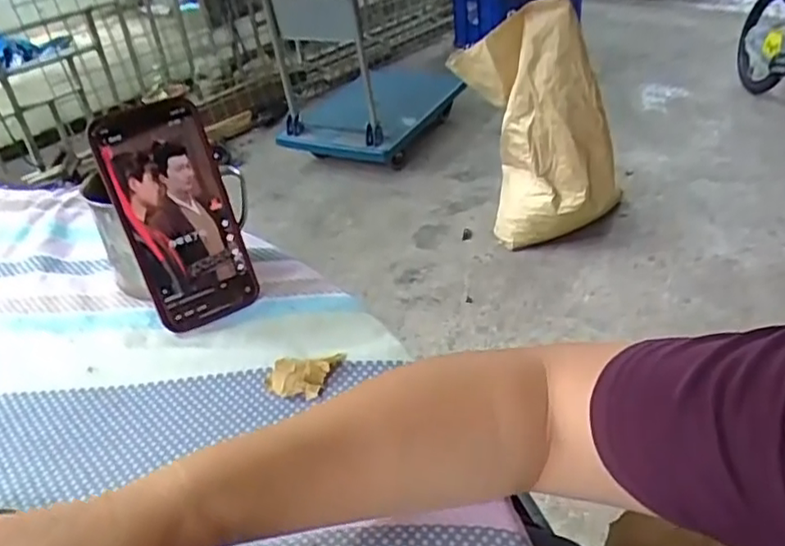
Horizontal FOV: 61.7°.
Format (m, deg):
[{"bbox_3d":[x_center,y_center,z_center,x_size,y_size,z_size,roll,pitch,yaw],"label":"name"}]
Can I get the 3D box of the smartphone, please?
[{"bbox_3d":[-0.154,-0.041,0.472,0.074,0.156,0.010,-22,14,-19],"label":"smartphone"}]

